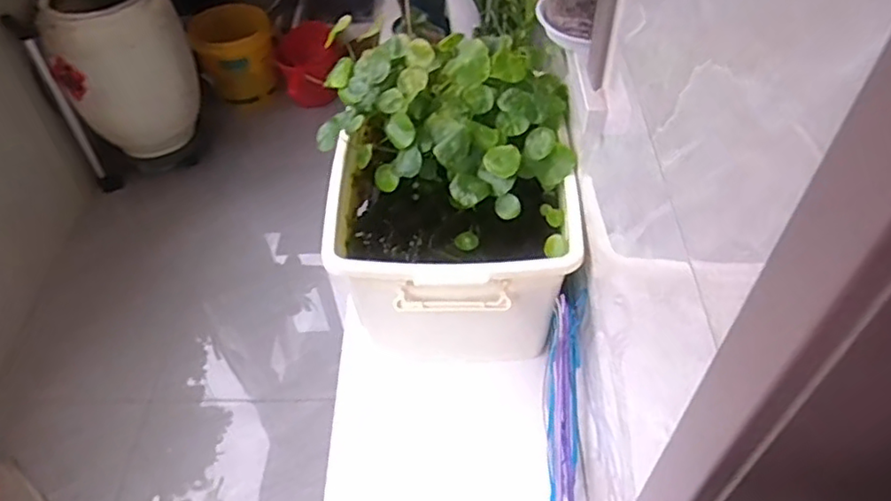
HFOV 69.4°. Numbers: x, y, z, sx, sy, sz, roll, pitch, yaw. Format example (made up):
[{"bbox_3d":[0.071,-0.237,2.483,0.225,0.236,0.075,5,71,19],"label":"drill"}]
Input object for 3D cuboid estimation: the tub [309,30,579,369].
[{"bbox_3d":[0.013,-0.097,1.095,0.384,0.356,0.444,-2,48,0],"label":"tub"}]

